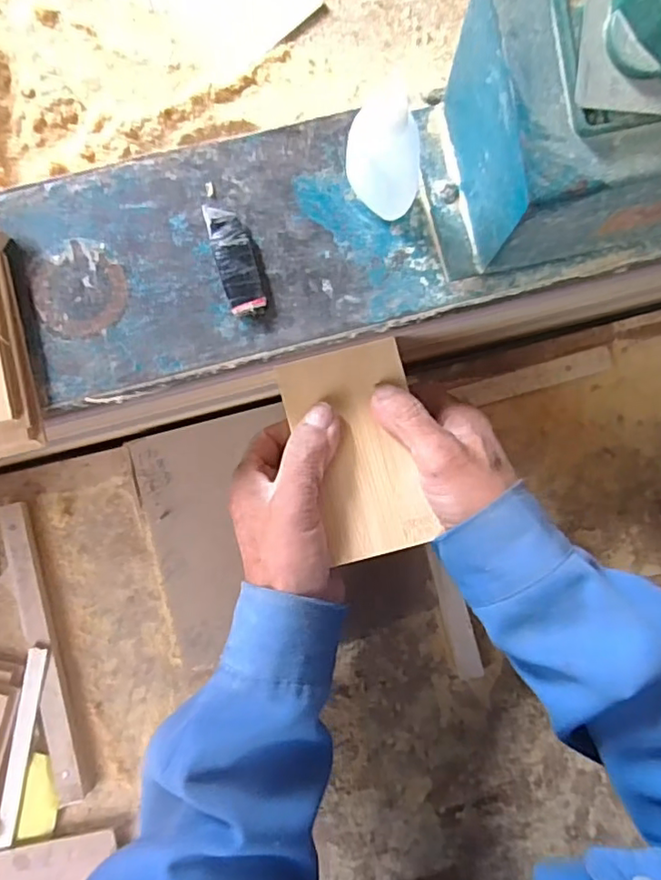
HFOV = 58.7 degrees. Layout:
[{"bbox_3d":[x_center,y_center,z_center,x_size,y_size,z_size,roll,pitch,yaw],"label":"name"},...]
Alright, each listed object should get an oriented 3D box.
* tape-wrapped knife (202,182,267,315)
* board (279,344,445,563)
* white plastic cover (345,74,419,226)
[{"bbox_3d":[-0.055,-0.108,0.329,0.021,0.009,0.076,-16,87,-1],"label":"tape-wrapped knife"},{"bbox_3d":[0.019,0.007,0.359,0.072,0.010,0.125,-15,88,-1],"label":"board"},{"bbox_3d":[0.026,-0.140,0.295,0.036,0.077,0.031,4,86,0],"label":"white plastic cover"}]

